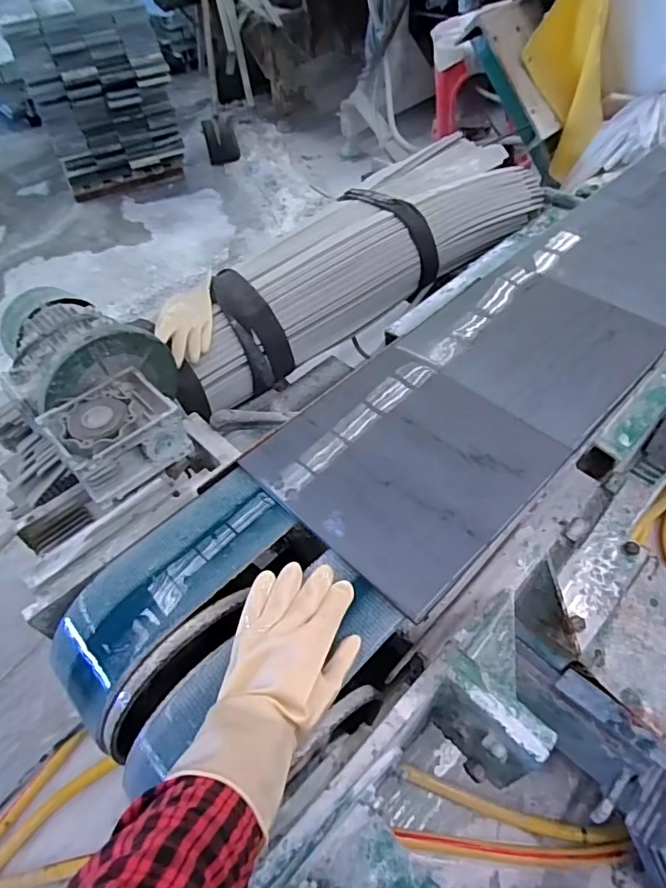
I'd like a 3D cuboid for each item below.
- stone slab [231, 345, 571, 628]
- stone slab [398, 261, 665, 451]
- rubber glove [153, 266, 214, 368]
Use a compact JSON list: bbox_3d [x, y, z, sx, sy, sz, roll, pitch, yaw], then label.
[{"bbox_3d":[0.090,0.014,0.667,0.295,0.012,0.293,-39,59,-24],"label":"stone slab"},{"bbox_3d":[0.302,-0.155,0.784,0.285,0.020,0.292,34,61,27],"label":"stone slab"},{"bbox_3d":[-0.271,-0.230,0.972,0.097,0.035,0.197,-6,51,-1],"label":"rubber glove"}]

